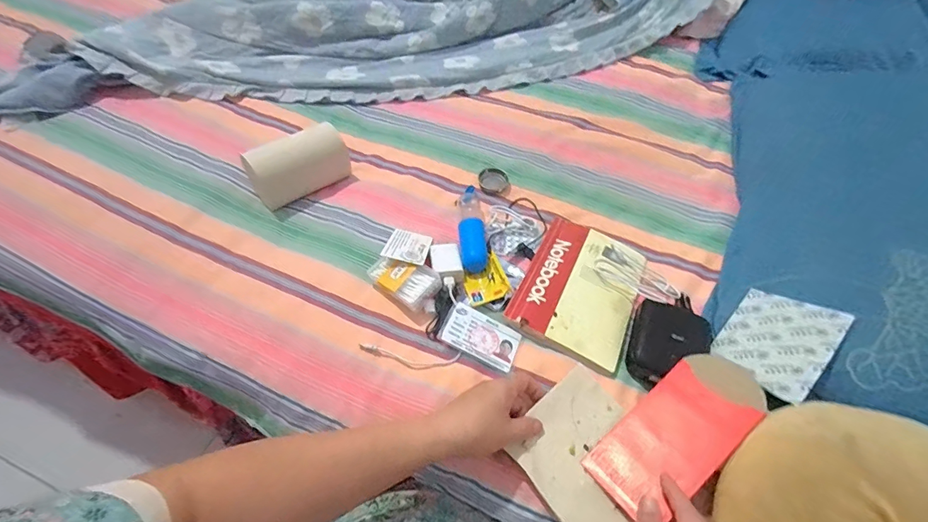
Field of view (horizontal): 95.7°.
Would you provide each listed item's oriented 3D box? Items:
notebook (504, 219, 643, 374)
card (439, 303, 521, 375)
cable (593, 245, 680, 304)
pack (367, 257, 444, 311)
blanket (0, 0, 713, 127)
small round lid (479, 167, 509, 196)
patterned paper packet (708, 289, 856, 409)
[{"bbox_3d":[0.152,0.030,0.541,0.139,0.018,0.199,24,56,14],"label":"notebook"},{"bbox_3d":[0.020,0.089,0.488,0.088,0.008,0.055,26,53,4],"label":"card"},{"bbox_3d":[0.228,0.023,0.556,0.106,0.020,0.067,31,58,18],"label":"cable"},{"bbox_3d":[-0.073,0.022,0.523,0.080,0.034,0.057,32,58,19],"label":"pack"},{"bbox_3d":[-0.142,-0.539,0.837,1.397,0.199,0.475,-16,56,-14],"label":"blanket"},{"bbox_3d":[0.046,-0.121,0.648,0.044,0.015,0.049,0,54,-3],"label":"small round lid"},{"bbox_3d":[0.340,0.087,0.462,0.126,0.006,0.099,-41,34,-18],"label":"patterned paper packet"}]

